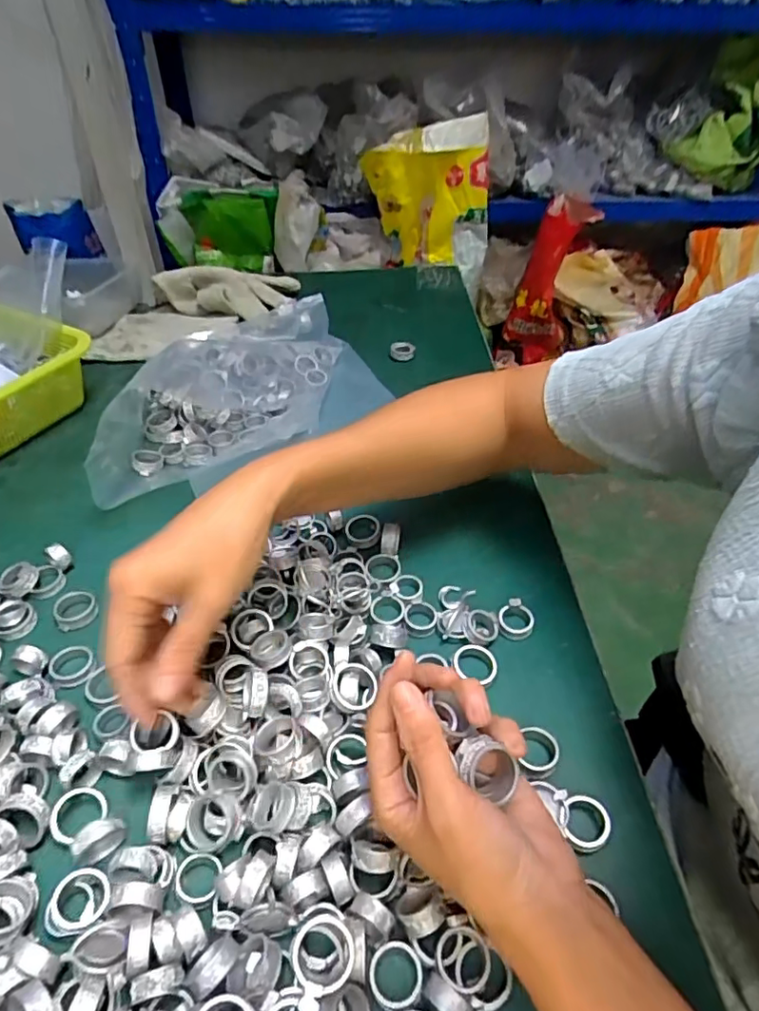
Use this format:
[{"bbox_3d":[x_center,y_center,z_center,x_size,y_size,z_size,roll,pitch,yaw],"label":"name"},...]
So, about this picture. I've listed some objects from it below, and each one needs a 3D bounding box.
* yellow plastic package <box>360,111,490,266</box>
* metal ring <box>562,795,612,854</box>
[{"bbox_3d":[0.124,-0.812,1.509,0.315,0.346,0.122,6,43,5],"label":"yellow plastic package"},{"bbox_3d":[0.107,0.164,0.295,0.022,0.005,0.026,13,44,15],"label":"metal ring"}]

